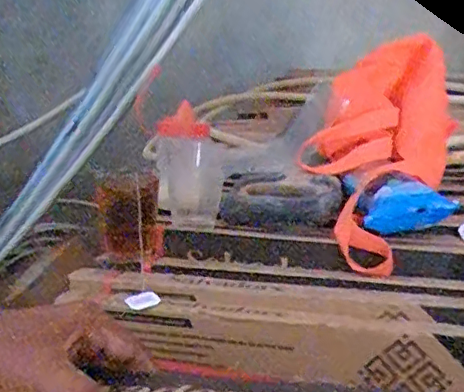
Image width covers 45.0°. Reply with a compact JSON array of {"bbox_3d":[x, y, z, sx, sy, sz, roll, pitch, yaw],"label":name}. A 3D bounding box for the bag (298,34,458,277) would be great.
[{"bbox_3d":[0.152,-0.051,0.610,0.149,0.067,0.310,4,52,21],"label":"bag"}]

